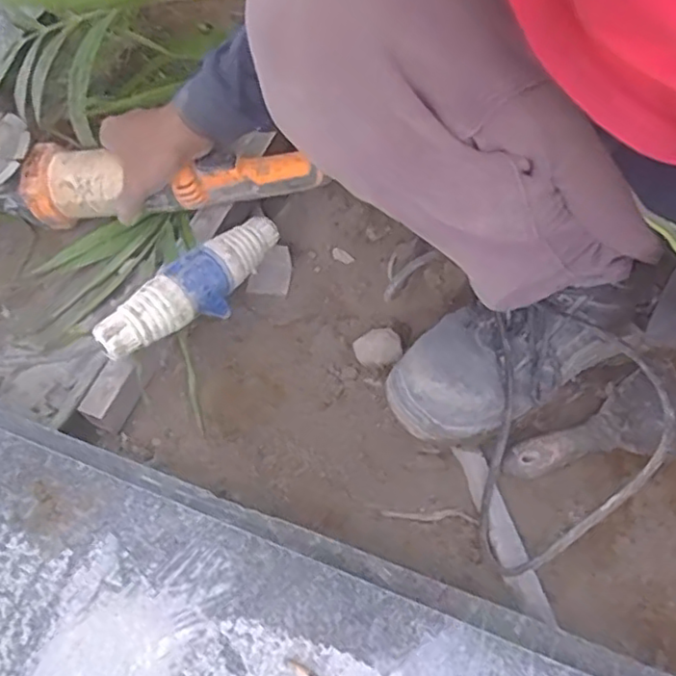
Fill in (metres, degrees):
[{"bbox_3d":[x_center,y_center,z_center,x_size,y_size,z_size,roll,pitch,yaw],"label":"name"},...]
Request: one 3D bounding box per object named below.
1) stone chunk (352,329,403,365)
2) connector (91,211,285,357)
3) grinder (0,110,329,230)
[{"bbox_3d":[0.038,0.008,0.613,0.044,0.021,0.037,-4,62,0],"label":"stone chunk"},{"bbox_3d":[-0.125,-0.048,0.566,0.044,0.051,0.198,37,56,18],"label":"connector"},{"bbox_3d":[-0.212,-0.159,0.620,0.371,0.075,0.097,4,63,8],"label":"grinder"}]

